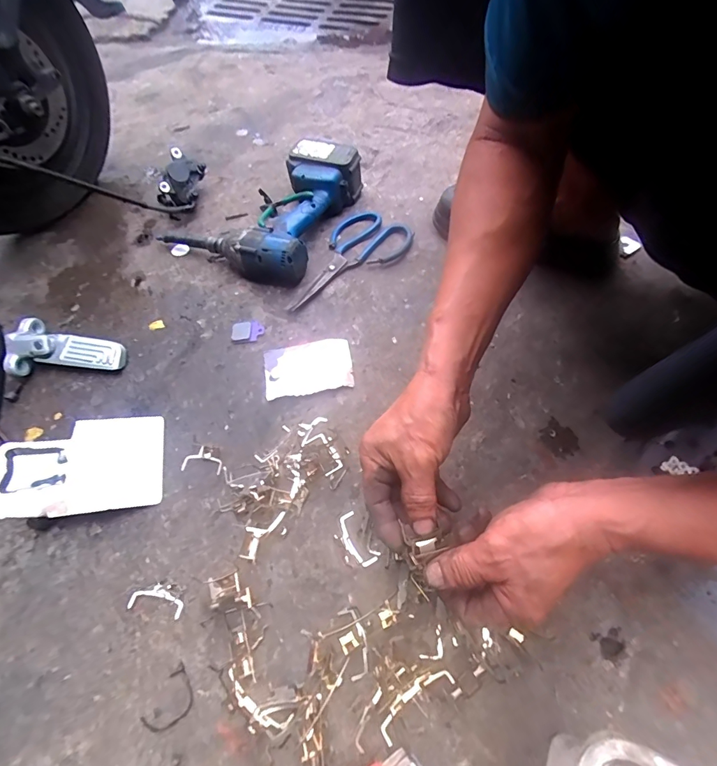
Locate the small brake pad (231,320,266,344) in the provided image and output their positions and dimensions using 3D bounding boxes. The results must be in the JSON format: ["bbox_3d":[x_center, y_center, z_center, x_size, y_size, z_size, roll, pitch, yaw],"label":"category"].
[{"bbox_3d":[-0.148,-0.068,0.547,0.044,0.006,0.033,-13,59,-3],"label":"small brake pad"}]

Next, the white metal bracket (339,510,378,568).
[{"bbox_3d":[-0.003,0.153,0.402,0.021,0.004,0.053,-26,61,-11],"label":"white metal bracket"}]

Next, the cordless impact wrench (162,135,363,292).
[{"bbox_3d":[-0.134,-0.276,0.629,0.234,0.077,0.255,30,66,20],"label":"cordless impact wrench"}]

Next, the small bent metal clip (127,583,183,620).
[{"bbox_3d":[-0.192,0.205,0.391,0.055,0.004,0.024,9,60,10],"label":"small bent metal clip"}]

